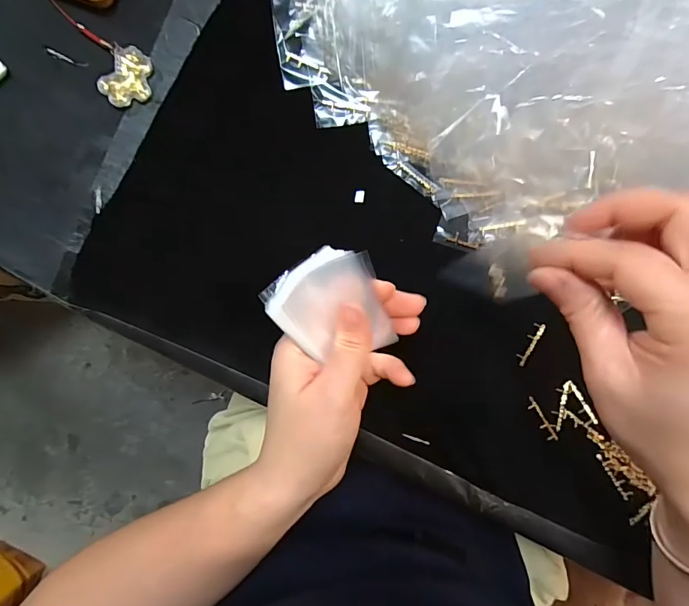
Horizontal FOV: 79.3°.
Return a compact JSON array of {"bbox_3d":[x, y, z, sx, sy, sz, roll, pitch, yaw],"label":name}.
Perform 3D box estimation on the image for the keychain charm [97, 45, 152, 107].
[{"bbox_3d":[-0.152,-0.158,0.293,0.031,0.005,0.041,27,89,1],"label":"keychain charm"}]

